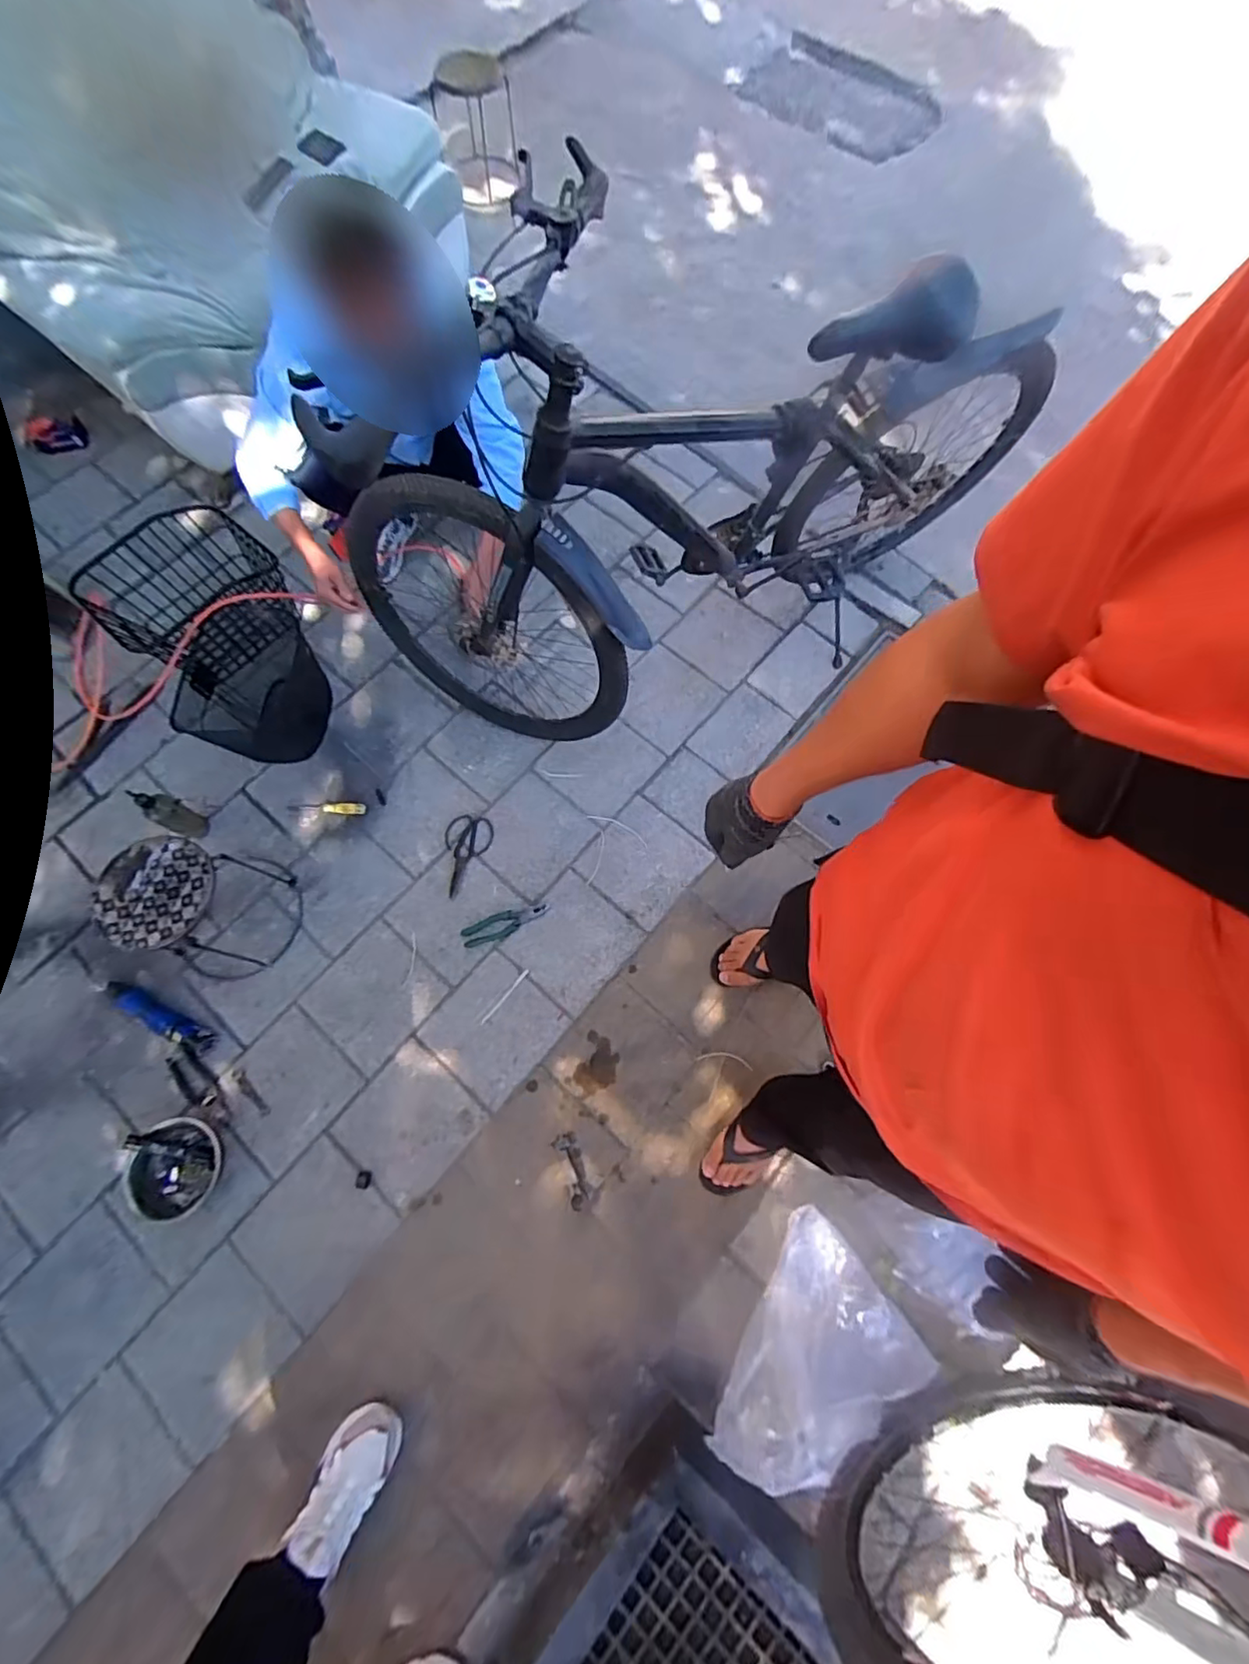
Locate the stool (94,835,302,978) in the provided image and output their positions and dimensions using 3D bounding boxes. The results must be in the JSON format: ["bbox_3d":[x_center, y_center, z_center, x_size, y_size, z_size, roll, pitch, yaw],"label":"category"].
[{"bbox_3d":[-0.880,0.164,1.246,0.221,0.277,0.236,0,72,-1],"label":"stool"}]

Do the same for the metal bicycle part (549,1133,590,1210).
[{"bbox_3d":[-0.103,0.681,1.207,0.049,0.023,0.136,-21,75,-7],"label":"metal bicycle part"}]

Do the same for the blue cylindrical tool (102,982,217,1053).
[{"bbox_3d":[-0.998,0.400,1.282,0.255,0.040,0.061,27,75,7],"label":"blue cylindrical tool"}]

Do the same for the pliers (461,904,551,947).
[{"bbox_3d":[-0.270,0.209,1.372,0.199,0.015,0.059,-23,75,-7],"label":"pliers"}]

